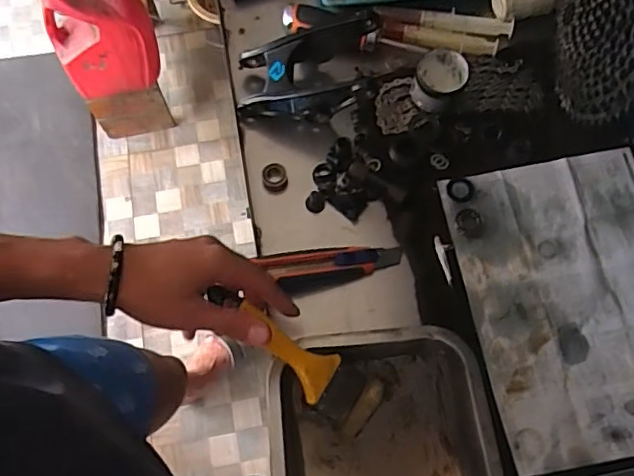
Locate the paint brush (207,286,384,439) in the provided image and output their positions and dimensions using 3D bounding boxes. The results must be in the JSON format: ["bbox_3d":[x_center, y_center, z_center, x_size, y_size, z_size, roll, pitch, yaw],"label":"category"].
[{"bbox_3d":[-0.015,0.104,0.497,0.174,0.018,0.056,44,74,-15],"label":"paint brush"}]

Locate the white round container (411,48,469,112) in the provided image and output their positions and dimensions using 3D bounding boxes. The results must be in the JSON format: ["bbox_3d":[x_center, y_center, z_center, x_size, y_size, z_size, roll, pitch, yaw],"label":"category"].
[{"bbox_3d":[0.131,-0.168,0.616,0.052,0.050,0.053,0,70,1],"label":"white round container"}]

